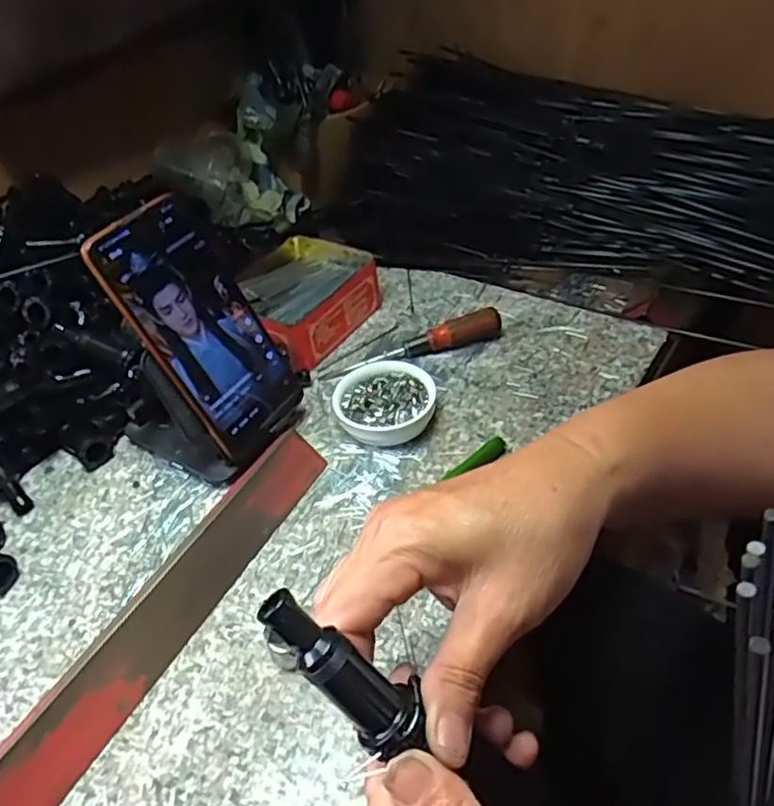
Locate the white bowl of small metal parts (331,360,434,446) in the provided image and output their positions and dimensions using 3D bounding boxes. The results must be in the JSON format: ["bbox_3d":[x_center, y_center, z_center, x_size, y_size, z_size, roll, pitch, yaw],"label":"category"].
[{"bbox_3d":[-0.002,0.002,0.469,0.071,0.028,0.072,-4,43,3],"label":"white bowl of small metal parts"}]

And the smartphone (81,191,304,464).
[{"bbox_3d":[-0.117,-0.048,0.422,0.009,0.164,0.078,-4,35,44],"label":"smartphone"}]

